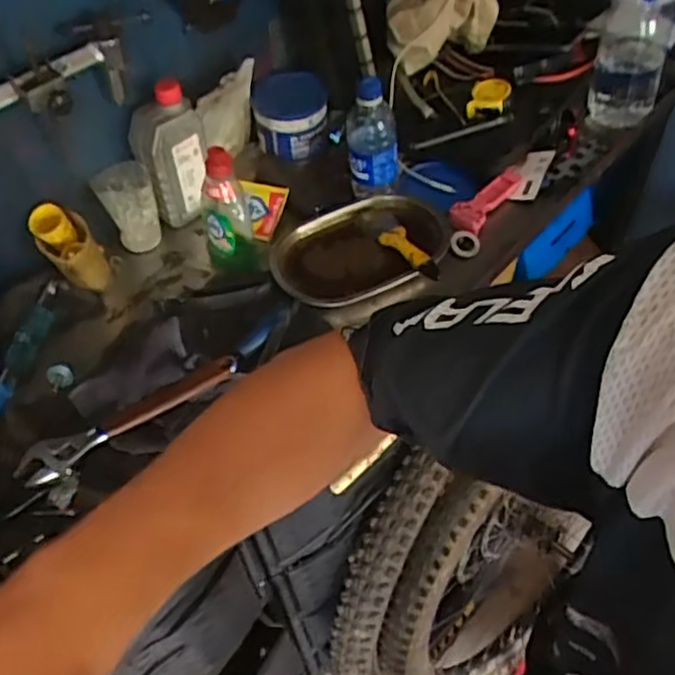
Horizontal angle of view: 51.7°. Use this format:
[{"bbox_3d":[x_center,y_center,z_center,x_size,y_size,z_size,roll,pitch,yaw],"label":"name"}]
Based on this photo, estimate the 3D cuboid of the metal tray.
[{"bbox_3d":[0.031,-0.114,0.879,0.225,0.051,0.159,-22,54,-12],"label":"metal tray"}]

